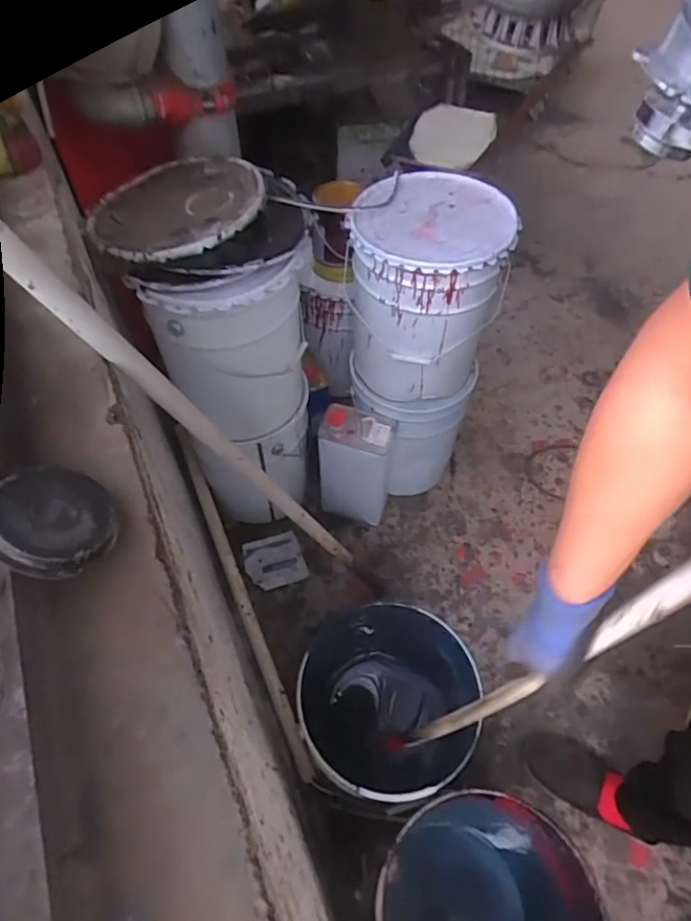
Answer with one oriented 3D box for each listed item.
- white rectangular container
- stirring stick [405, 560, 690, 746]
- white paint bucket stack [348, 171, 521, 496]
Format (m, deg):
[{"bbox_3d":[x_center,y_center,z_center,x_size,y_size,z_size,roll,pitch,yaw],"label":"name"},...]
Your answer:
[{"bbox_3d":[0.027,0.019,1.375,0.166,0.328,0.110,13,56,9],"label":"white rectangular container"},{"bbox_3d":[0.203,0.229,0.611,0.021,0.562,0.031,1,52,-27],"label":"stirring stick"},{"bbox_3d":[0.159,-0.222,1.289,0.285,0.712,0.274,9,55,6],"label":"white paint bucket stack"}]

